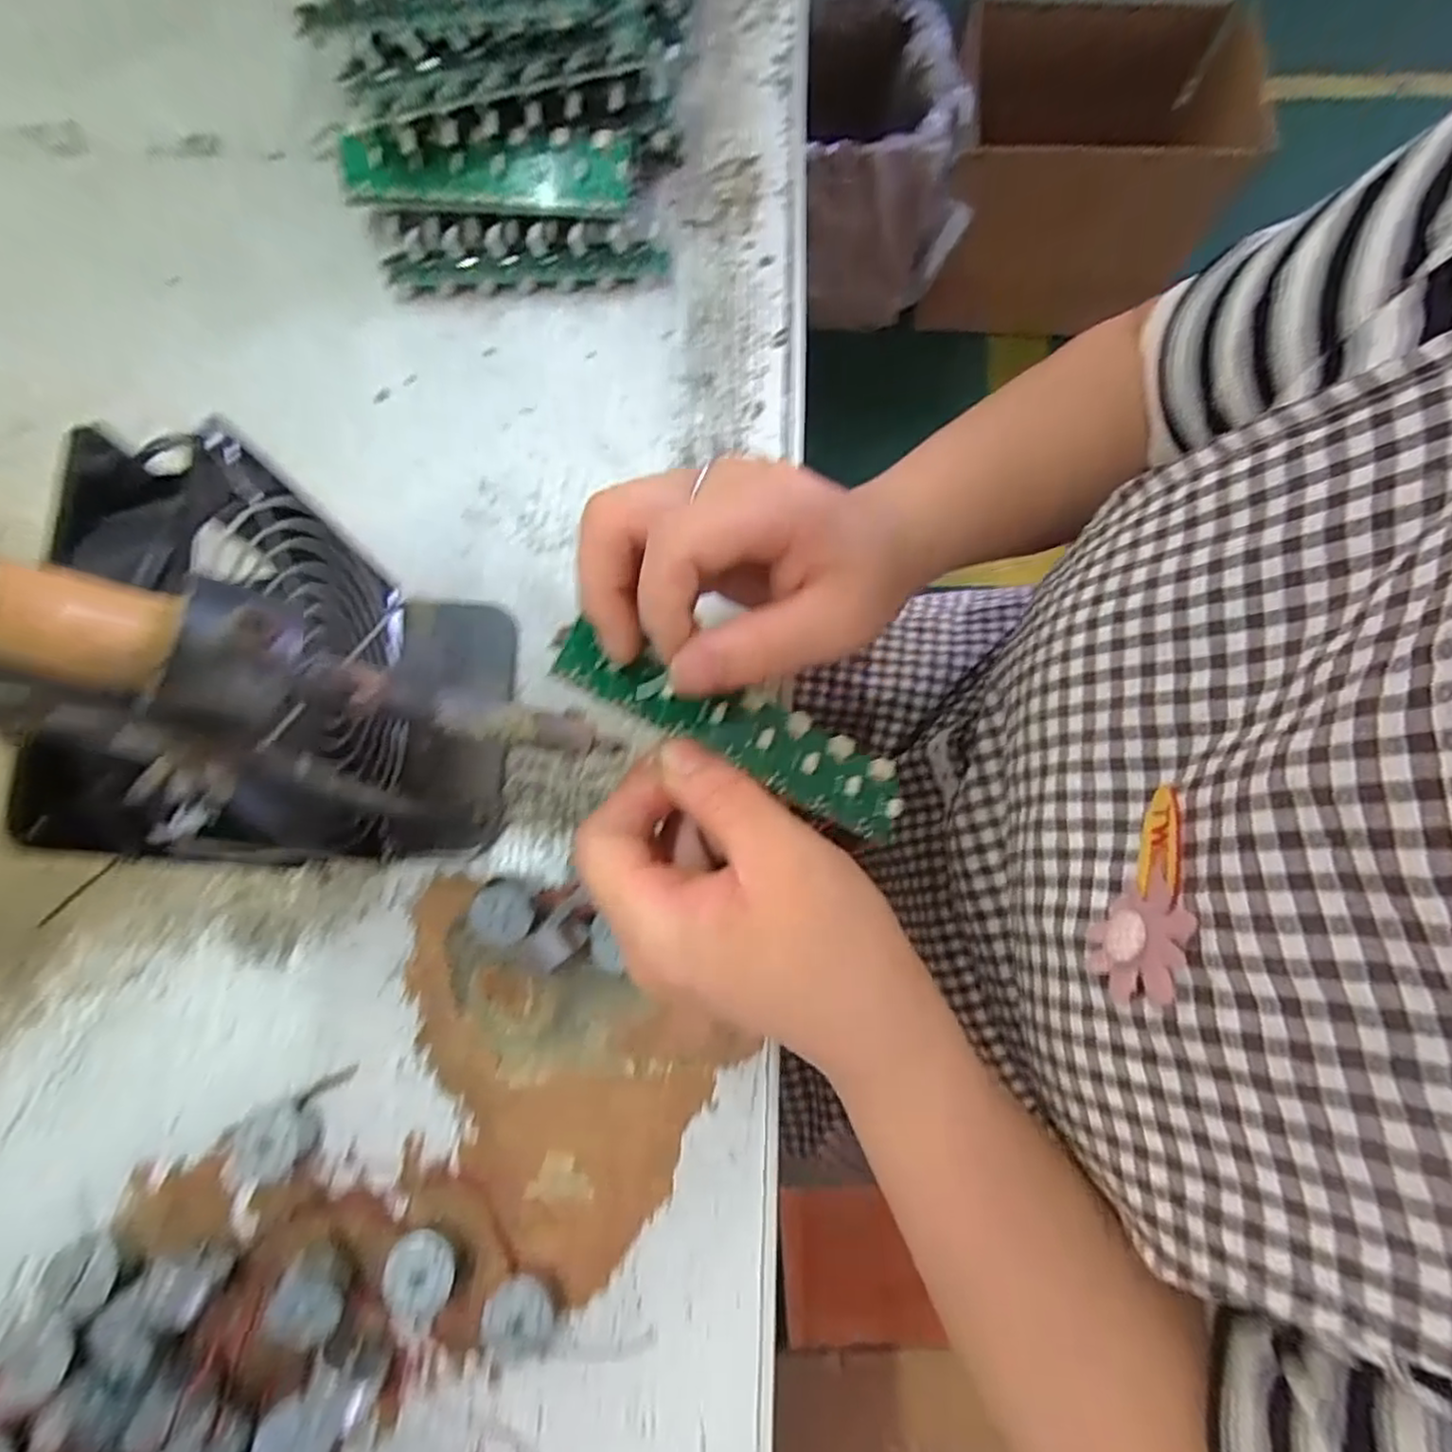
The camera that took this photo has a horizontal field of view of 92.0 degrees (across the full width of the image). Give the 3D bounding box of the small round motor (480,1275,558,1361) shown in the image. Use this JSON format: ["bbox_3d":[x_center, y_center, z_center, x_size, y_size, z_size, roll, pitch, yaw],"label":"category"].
[{"bbox_3d":[-0.071,0.202,0.239,0.023,0.014,0.019,44,79,9],"label":"small round motor"}]

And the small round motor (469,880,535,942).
[{"bbox_3d":[-0.084,0.071,0.269,0.022,0.021,0.023,0,76,-1],"label":"small round motor"}]

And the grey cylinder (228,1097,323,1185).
[{"bbox_3d":[-0.166,0.150,0.254,0.028,0.013,0.024,23,77,5],"label":"grey cylinder"}]

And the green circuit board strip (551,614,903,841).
[{"bbox_3d":[0.006,0.003,0.245,0.134,0.008,0.030,24,76,-17],"label":"green circuit board strip"}]

